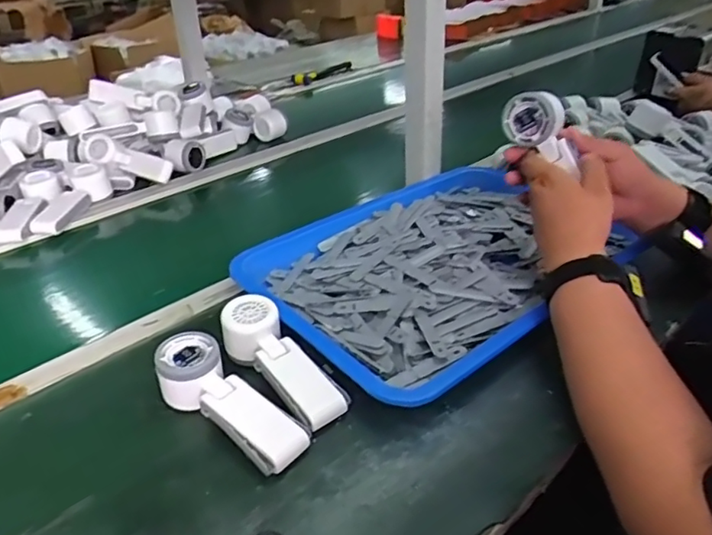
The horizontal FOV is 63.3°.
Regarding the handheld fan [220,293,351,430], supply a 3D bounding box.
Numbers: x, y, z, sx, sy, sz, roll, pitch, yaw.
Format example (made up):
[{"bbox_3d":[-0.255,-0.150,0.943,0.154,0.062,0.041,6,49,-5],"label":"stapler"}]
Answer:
[{"bbox_3d":[-0.075,0.092,0.568,0.058,0.036,0.169,-26,53,-33],"label":"handheld fan"}]

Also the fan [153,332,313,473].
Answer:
[{"bbox_3d":[-0.115,0.119,0.523,0.162,0.047,0.058,26,42,34],"label":"fan"}]

